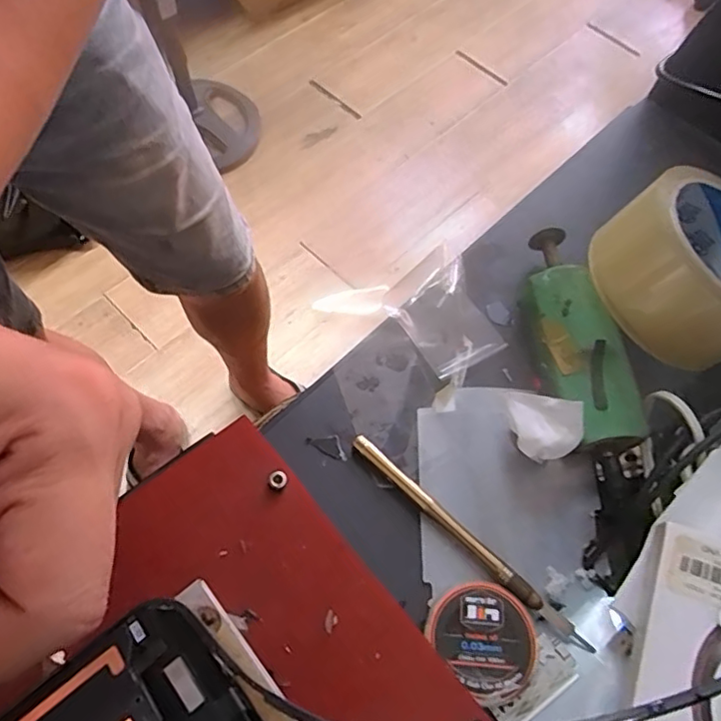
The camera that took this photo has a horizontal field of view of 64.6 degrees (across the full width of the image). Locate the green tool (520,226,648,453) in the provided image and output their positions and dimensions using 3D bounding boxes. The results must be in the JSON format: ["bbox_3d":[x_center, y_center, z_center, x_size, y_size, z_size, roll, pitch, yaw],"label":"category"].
[{"bbox_3d":[0.113,-0.015,0.307,0.041,0.031,0.128,-3,64,-5],"label":"green tool"}]

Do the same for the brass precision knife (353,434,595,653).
[{"bbox_3d":[0.049,0.084,0.272,0.138,0.005,0.008,42,69,15],"label":"brass precision knife"}]

